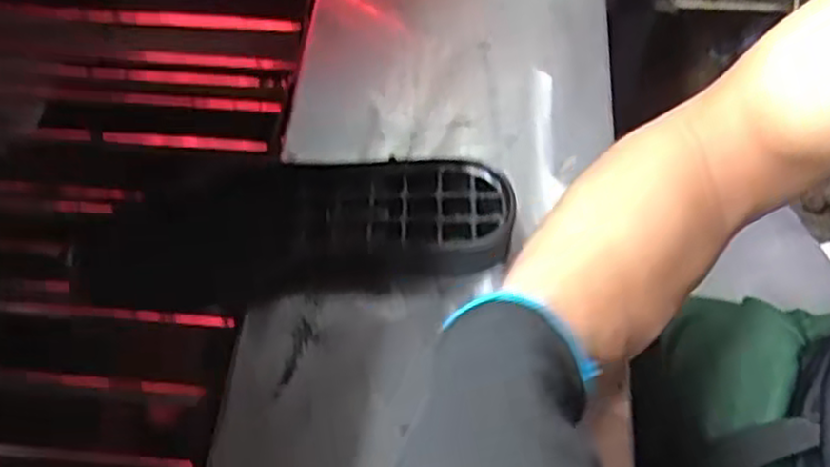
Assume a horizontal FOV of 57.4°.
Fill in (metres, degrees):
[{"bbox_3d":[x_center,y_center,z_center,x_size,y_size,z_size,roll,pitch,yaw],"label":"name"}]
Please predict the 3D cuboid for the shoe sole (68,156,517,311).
[{"bbox_3d":[-0.080,-0.007,0.477,0.271,0.025,0.094,-9,59,-5],"label":"shoe sole"}]

